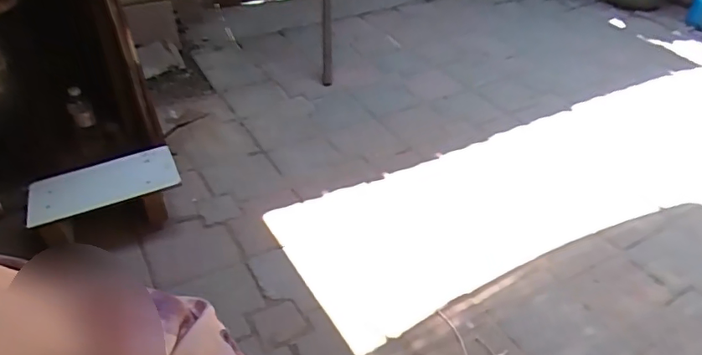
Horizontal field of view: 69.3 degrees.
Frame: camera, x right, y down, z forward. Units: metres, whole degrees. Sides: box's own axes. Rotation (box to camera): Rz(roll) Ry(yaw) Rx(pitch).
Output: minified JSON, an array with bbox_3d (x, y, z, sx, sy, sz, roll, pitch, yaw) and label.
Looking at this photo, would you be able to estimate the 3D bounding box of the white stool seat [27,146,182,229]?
[{"bbox_3d":[-0.597,0.016,1.233,0.335,0.026,0.156,-20,46,-15],"label":"white stool seat"}]

